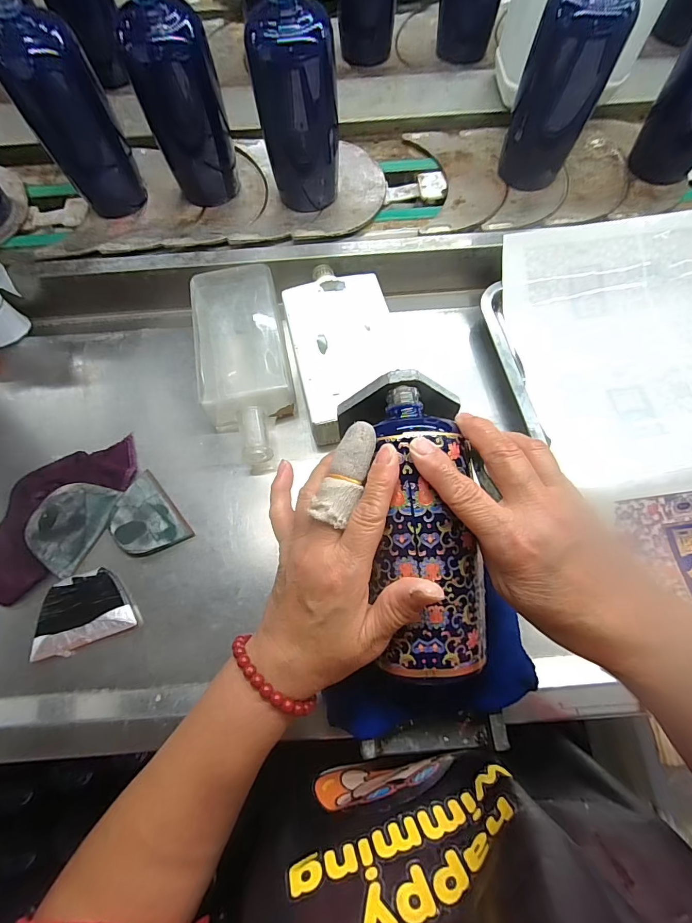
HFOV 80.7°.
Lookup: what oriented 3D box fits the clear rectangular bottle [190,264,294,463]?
[{"bbox_3d":[-0.106,-0.105,0.426,0.089,0.052,0.223,-12,69,-2],"label":"clear rectangular bottle"}]

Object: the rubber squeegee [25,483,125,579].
[{"bbox_3d":[-0.255,0.056,0.375,0.055,0.006,0.083,36,73,-17],"label":"rubber squeegee"}]

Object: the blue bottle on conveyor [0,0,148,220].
[{"bbox_3d":[-0.291,-0.366,0.435,0.062,0.174,0.065,11,72,5],"label":"blue bottle on conveyor"}]

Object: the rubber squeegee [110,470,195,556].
[{"bbox_3d":[-0.192,0.055,0.386,0.058,0.010,0.080,-40,72,-11],"label":"rubber squeegee"}]

